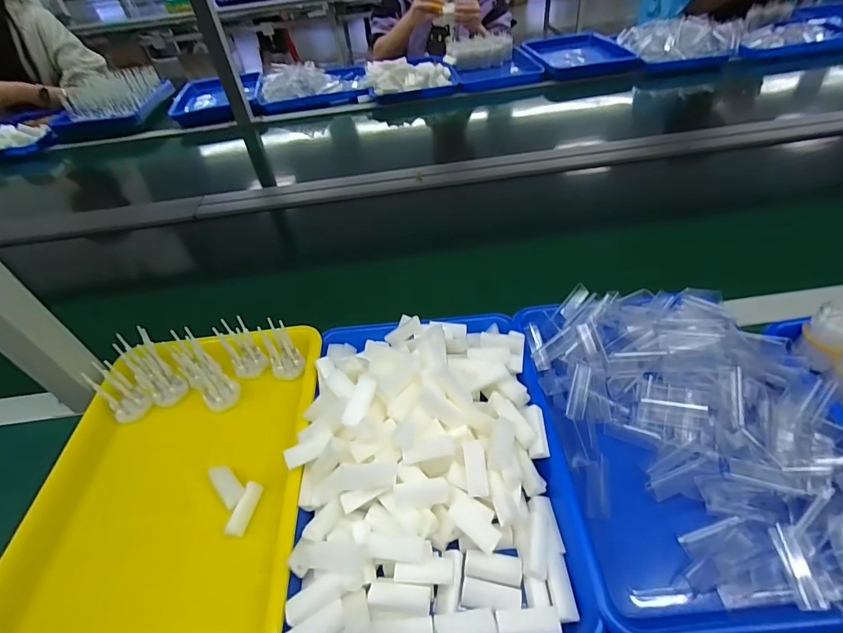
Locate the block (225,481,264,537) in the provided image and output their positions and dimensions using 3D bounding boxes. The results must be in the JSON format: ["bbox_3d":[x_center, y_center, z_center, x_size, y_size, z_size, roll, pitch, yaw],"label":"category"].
[{"bbox_3d":[-0.161,0.175,0.387,0.012,0.013,0.047,4,46,12],"label":"block"}]

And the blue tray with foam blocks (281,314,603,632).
[{"bbox_3d":[0.004,0.109,0.388,0.227,0.069,0.319,-6,45,2],"label":"blue tray with foam blocks"}]

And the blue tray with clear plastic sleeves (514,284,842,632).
[{"bbox_3d":[0.244,0.093,0.394,0.242,0.054,0.318,-5,45,2],"label":"blue tray with clear plastic sleeves"}]

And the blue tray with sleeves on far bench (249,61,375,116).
[{"bbox_3d":[-0.332,-0.690,1.268,0.336,0.080,0.227,-11,45,-3],"label":"blue tray with sleeves on far bench"}]

